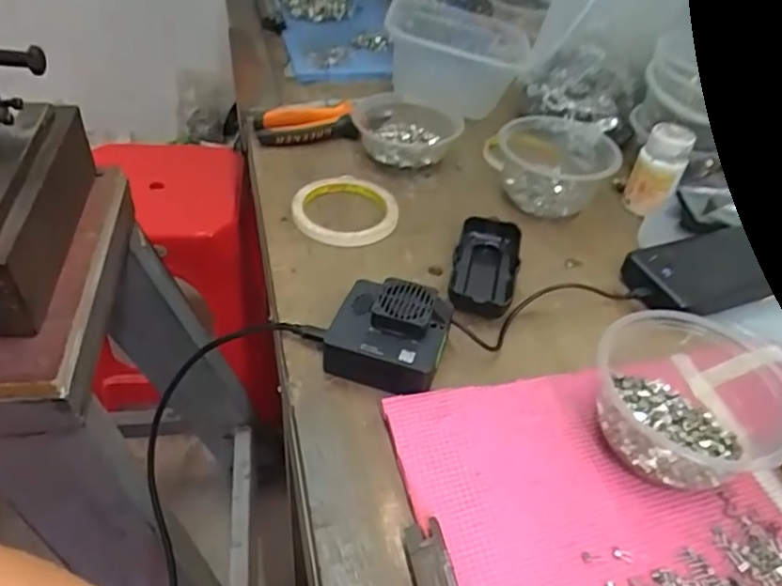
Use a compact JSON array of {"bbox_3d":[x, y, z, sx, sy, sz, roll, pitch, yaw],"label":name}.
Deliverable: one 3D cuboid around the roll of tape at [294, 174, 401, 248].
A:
[{"bbox_3d":[-0.043,-0.079,0.572,0.097,0.017,0.097,2,43,-2],"label":"roll of tape"}]

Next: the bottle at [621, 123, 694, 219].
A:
[{"bbox_3d":[0.262,-0.122,0.593,0.045,0.072,0.046,21,46,18],"label":"bottle"}]

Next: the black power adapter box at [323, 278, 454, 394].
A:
[{"bbox_3d":[-0.002,0.029,0.431,0.078,0.044,0.074,15,44,12],"label":"black power adapter box"}]

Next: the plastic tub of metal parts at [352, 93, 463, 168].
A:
[{"bbox_3d":[0.017,-0.177,0.654,0.115,0.044,0.099,7,43,3],"label":"plastic tub of metal parts"}]

